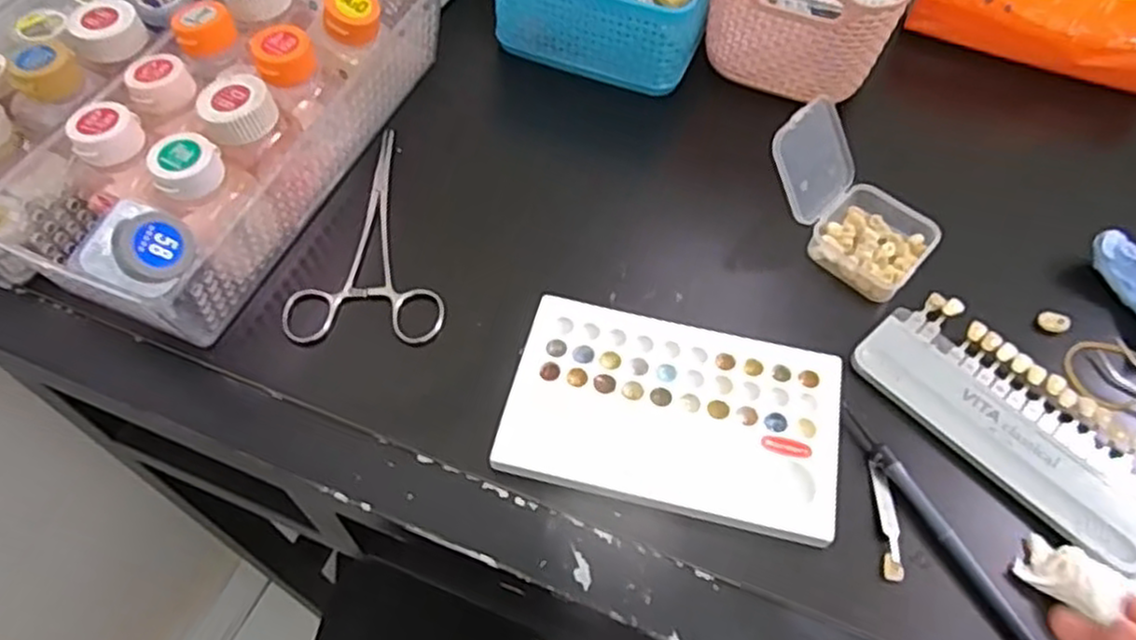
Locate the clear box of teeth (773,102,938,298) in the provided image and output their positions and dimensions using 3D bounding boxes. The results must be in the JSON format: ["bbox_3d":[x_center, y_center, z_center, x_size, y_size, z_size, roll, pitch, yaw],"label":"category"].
[{"bbox_3d":[0.155,-0.067,0.396,0.092,0.053,0.056,40,64,21],"label":"clear box of teeth"}]

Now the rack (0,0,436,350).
[{"bbox_3d":[-0.219,-0.138,0.421,0.214,0.084,0.278,21,59,11],"label":"rack"}]

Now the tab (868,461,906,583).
[{"bbox_3d":[0.143,0.090,0.332,0.010,0.004,0.051,5,57,1],"label":"tab"}]

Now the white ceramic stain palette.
[{"bbox_3d":[0.051,0.043,0.355,0.152,0.011,0.094,13,58,6],"label":"white ceramic stain palette"}]

